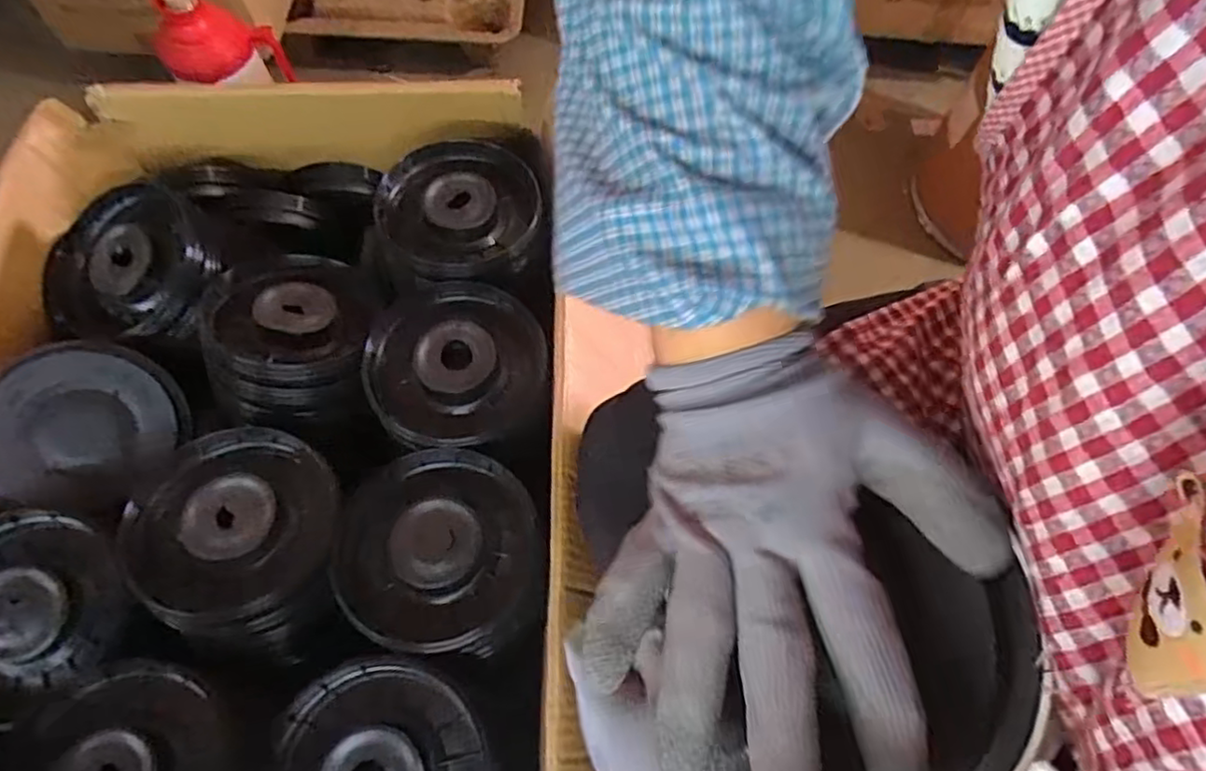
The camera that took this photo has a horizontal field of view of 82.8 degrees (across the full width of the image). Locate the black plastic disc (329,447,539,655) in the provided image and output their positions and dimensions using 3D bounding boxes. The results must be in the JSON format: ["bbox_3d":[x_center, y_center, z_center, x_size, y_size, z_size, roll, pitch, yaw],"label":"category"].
[{"bbox_3d":[-0.121,0.107,0.475,0.137,0.030,0.137,0,66,-1],"label":"black plastic disc"}]

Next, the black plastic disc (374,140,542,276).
[{"bbox_3d":[-0.125,-0.160,0.597,0.135,0.027,0.144,0,66,-1],"label":"black plastic disc"}]

